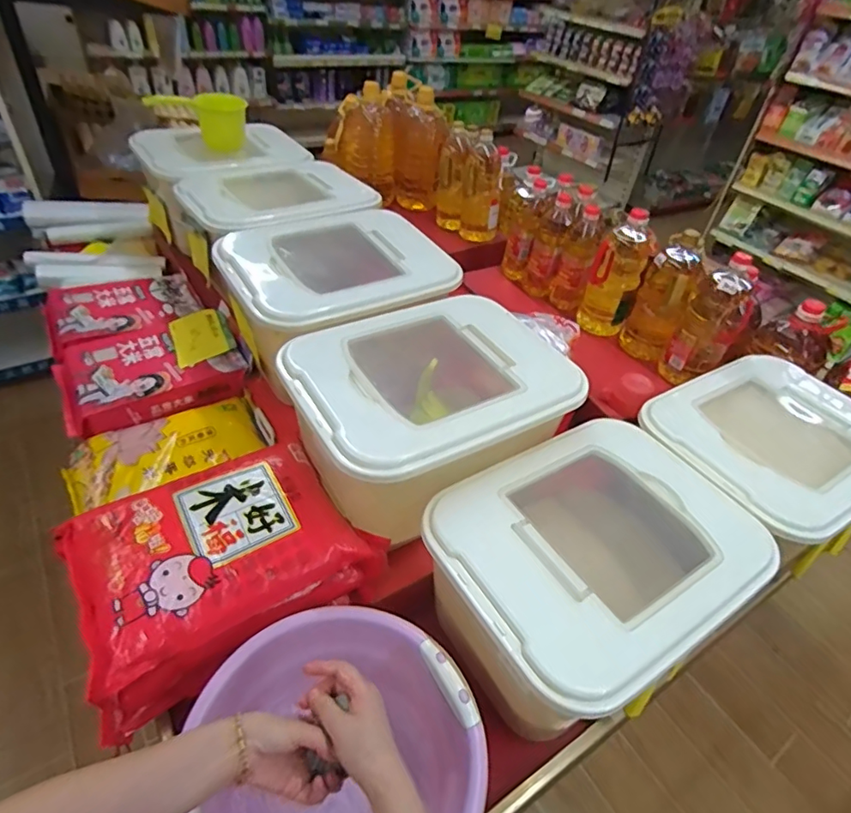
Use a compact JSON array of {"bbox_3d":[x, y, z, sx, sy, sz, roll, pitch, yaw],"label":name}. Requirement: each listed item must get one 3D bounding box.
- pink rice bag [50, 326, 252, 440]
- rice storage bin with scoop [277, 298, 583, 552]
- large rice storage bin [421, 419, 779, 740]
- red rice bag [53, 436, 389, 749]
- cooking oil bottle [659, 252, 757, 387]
[{"bbox_3d":[-0.605,-0.084,1.175,0.379,0.080,0.264,-14,46,-22],"label":"pink rice bag"},{"bbox_3d":[-0.007,0.018,0.936,0.427,0.247,0.358,-20,49,-27],"label":"rice storage bin with scoop"},{"bbox_3d":[0.242,0.255,0.823,0.456,0.247,0.343,-22,50,-29],"label":"large rice storage bin"},{"bbox_3d":[-0.296,0.228,0.798,0.396,0.152,0.289,-19,48,-26],"label":"red rice bag"},{"bbox_3d":[0.597,-0.172,1.106,0.115,0.278,0.113,32,48,25],"label":"cooking oil bottle"}]

